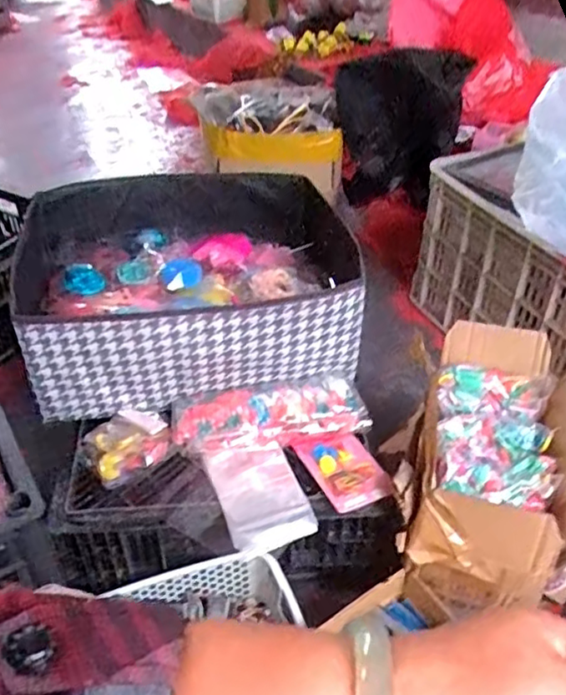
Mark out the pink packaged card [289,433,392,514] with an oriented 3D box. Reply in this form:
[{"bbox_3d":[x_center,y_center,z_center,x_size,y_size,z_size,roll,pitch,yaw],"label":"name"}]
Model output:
[{"bbox_3d":[0.071,0.141,0.735,0.073,0.015,0.115,-23,45,-16],"label":"pink packaged card"}]

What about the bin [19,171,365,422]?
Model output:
[{"bbox_3d":[-0.131,-0.094,0.851,0.433,0.149,0.356,-6,41,-8],"label":"bin"}]

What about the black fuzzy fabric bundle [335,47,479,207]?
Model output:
[{"bbox_3d":[0.252,-0.483,1.404,0.281,0.351,0.071,-4,41,-6],"label":"black fuzzy fabric bundle"}]

